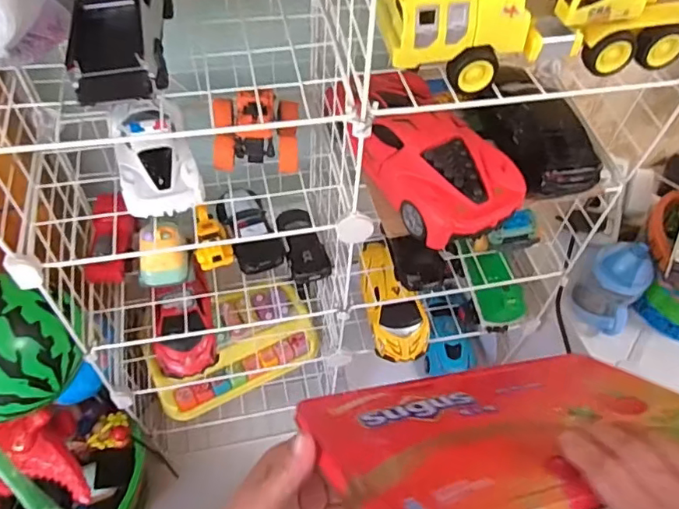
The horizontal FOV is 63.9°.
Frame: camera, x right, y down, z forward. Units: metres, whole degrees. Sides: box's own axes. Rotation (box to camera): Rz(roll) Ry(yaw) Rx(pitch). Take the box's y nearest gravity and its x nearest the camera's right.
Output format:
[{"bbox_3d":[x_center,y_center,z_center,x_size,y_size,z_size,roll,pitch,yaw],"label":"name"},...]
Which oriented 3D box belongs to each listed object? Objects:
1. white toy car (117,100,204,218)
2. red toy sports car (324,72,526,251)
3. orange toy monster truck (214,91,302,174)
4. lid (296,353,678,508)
[{"bbox_3d":[-0.185,-0.102,0.547,0.069,0.032,0.142,-14,55,-14],"label":"white toy car"},{"bbox_3d":[0.081,-0.110,0.540,0.102,0.063,0.218,-23,57,-19],"label":"red toy sports car"},{"bbox_3d":[-0.085,-0.133,0.563,0.087,0.048,0.081,2,53,-2],"label":"orange toy monster truck"},{"bbox_3d":[0.126,0.114,0.382,0.288,0.013,0.189,-4,9,-20],"label":"lid"}]

